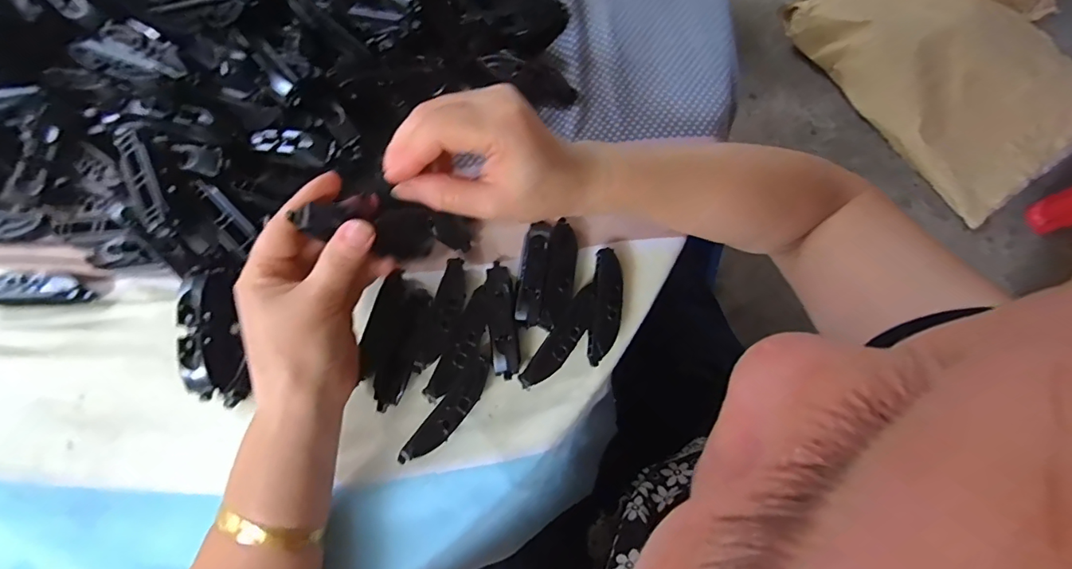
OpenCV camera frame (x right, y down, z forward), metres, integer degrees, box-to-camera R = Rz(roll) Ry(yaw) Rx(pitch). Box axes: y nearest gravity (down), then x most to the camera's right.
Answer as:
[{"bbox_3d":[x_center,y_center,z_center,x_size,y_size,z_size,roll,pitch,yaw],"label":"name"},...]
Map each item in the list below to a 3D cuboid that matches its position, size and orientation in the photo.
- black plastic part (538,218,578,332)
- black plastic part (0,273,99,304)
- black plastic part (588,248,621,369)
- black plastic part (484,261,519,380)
[{"bbox_3d":[0.016,-0.007,0.336,0.022,0.006,0.074,6,72,1],"label":"black plastic part"},{"bbox_3d":[-0.342,0.004,0.333,0.071,0.014,0.021,0,72,-1],"label":"black plastic part"},{"bbox_3d":[0.047,0.014,0.331,0.020,0.008,0.079,8,72,1],"label":"black plastic part"},{"bbox_3d":[-0.023,0.022,0.331,0.019,0.014,0.079,-6,72,-3],"label":"black plastic part"}]

